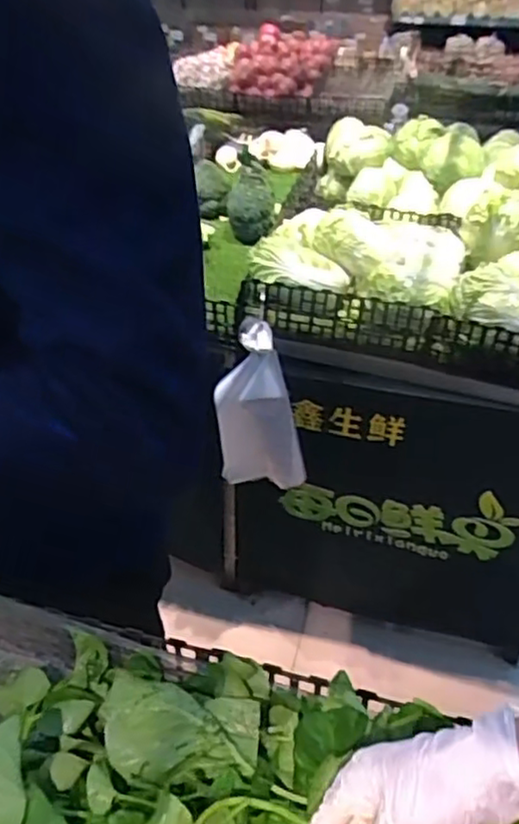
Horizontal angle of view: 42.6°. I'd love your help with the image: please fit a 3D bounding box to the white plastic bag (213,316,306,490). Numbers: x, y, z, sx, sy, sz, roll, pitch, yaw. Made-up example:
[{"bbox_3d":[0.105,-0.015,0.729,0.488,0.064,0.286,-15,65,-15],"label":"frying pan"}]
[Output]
[{"bbox_3d":[0.006,0.004,1.322,0.181,0.386,0.044,2,35,1],"label":"white plastic bag"}]

